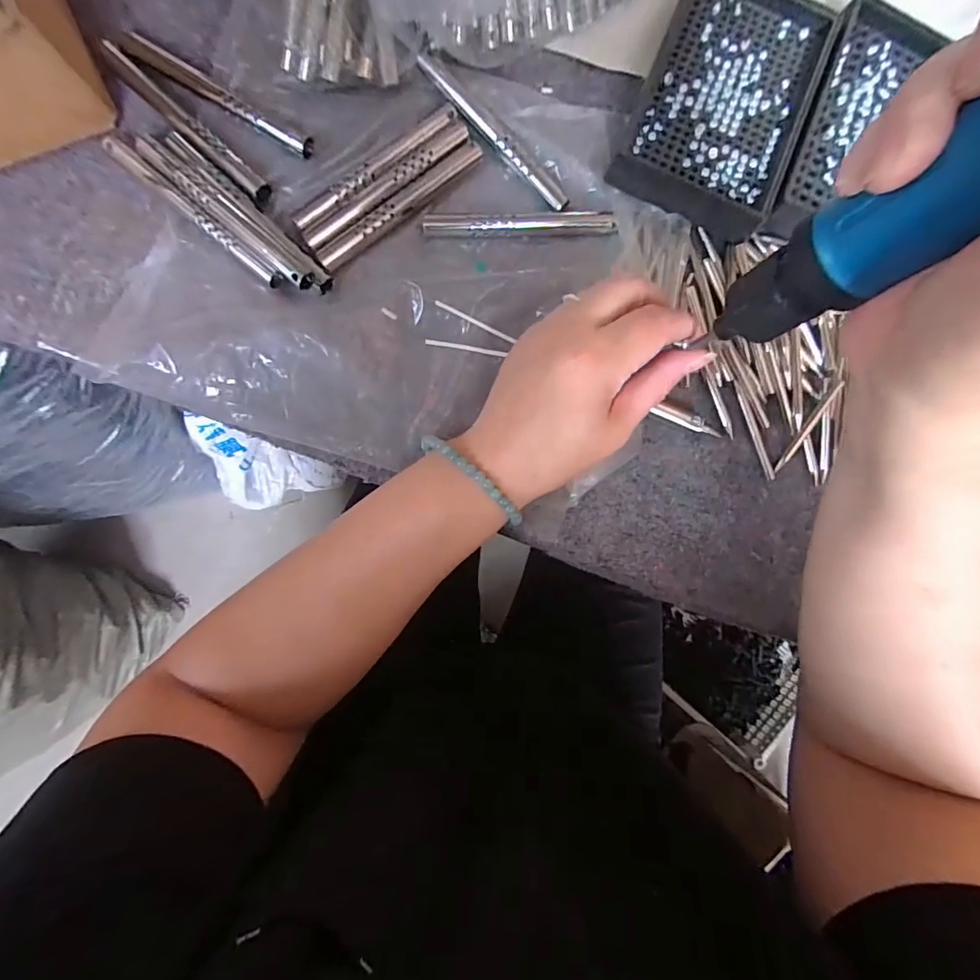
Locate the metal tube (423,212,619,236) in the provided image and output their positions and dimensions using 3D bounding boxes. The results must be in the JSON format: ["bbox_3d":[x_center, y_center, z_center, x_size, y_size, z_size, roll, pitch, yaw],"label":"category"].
[{"bbox_3d":[0.017,-0.149,0.263,0.105,0.008,0.012,-2,89,-5],"label":"metal tube"}]

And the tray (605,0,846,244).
[{"bbox_3d":[0.135,-0.224,0.270,0.090,0.018,0.138,23,87,-4],"label":"tray"}]

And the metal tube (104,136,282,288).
[{"bbox_3d":[-0.157,-0.146,0.248,0.109,0.008,0.008,39,86,-3],"label":"metal tube"}]

